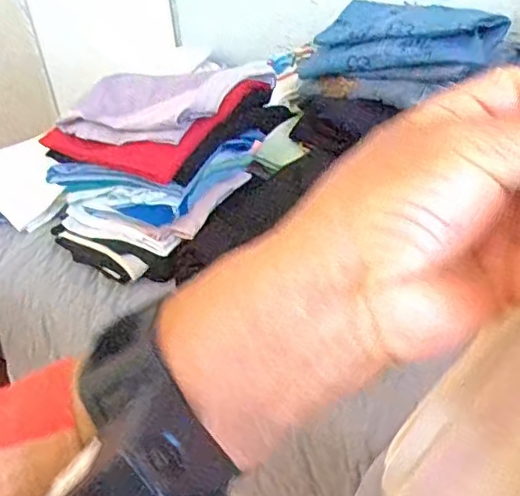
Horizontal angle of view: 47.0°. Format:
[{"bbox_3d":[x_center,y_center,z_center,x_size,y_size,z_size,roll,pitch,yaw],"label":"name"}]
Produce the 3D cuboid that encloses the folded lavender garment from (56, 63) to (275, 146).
[{"bbox_3d":[-0.117,-0.206,0.789,0.196,0.045,0.223,13,39,26],"label":"folded lavender garment"}]

